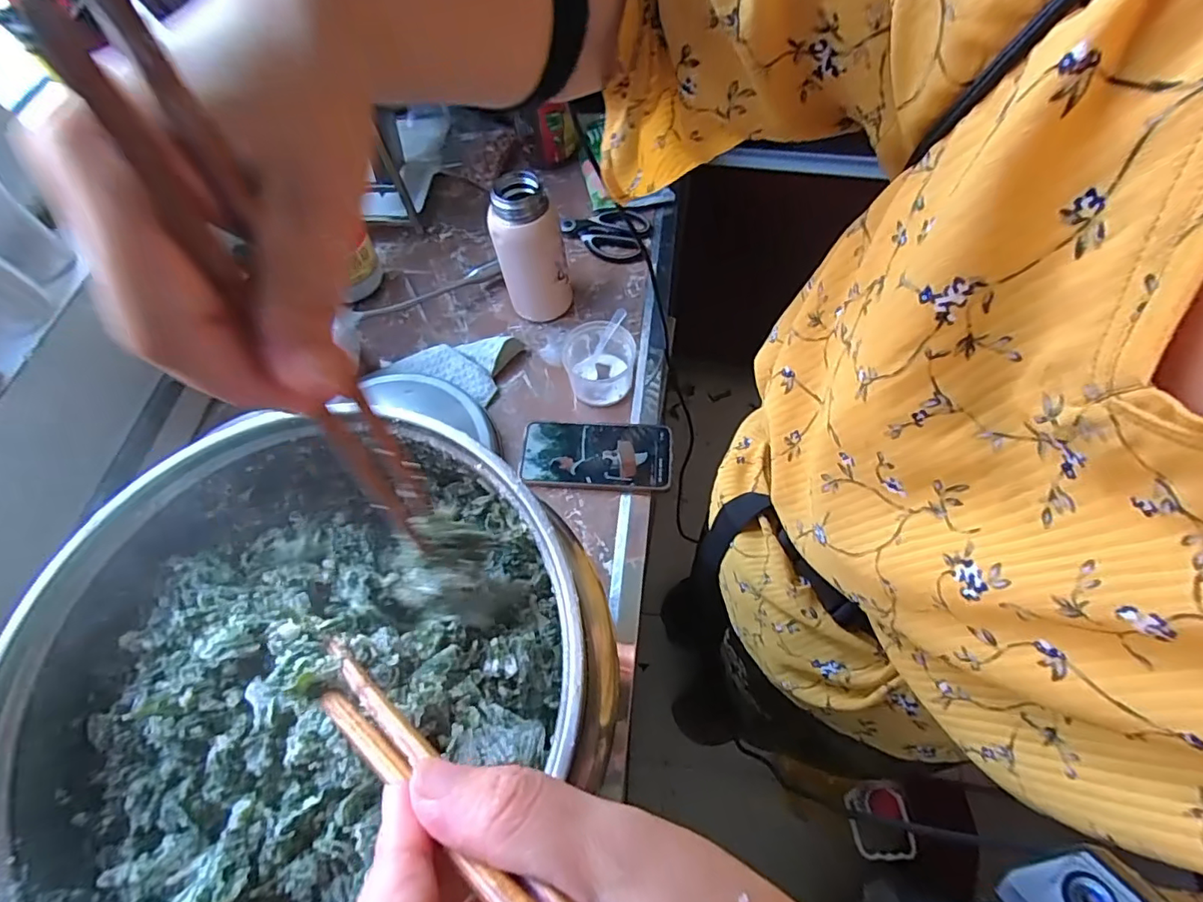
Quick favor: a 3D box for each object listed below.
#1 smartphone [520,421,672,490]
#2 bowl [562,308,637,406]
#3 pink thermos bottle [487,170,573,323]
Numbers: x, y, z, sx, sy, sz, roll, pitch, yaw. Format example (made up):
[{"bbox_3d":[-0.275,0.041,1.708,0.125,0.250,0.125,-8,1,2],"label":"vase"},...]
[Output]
[{"bbox_3d":[-0.005,0.004,0.584,0.162,0.011,0.079,2,63,4],"label":"smartphone"},{"bbox_3d":[-0.001,-0.101,0.608,0.079,0.063,0.079,-1,63,3],"label":"bowl"},{"bbox_3d":[-0.083,-0.228,0.622,0.074,0.167,0.059,-19,63,-6],"label":"pink thermos bottle"}]

